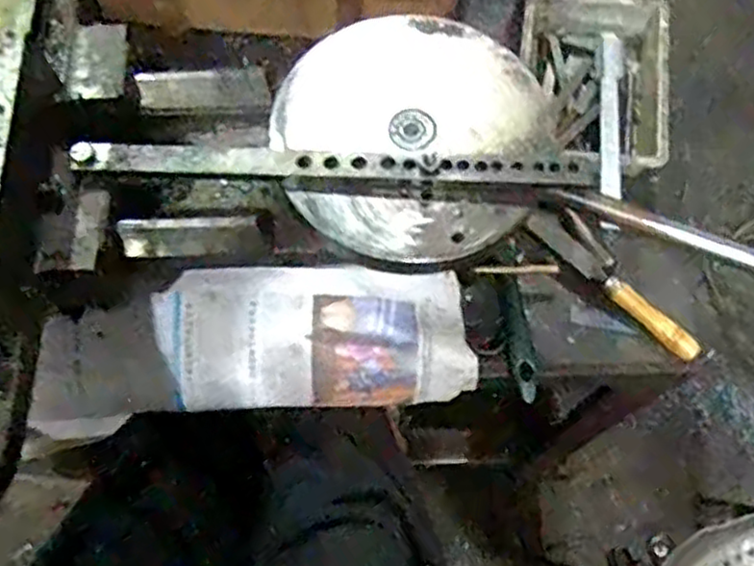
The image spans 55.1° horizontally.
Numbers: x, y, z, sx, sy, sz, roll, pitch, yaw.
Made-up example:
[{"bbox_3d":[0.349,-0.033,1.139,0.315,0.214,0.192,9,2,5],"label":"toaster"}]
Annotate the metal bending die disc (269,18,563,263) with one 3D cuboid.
[{"bbox_3d":[0.026,-0.102,0.487,0.182,0.022,0.175,0,68,1],"label":"metal bending die disc"}]

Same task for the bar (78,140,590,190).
[{"bbox_3d":[-0.026,-0.080,0.471,0.335,0.019,0.028,2,68,2],"label":"bar"}]

